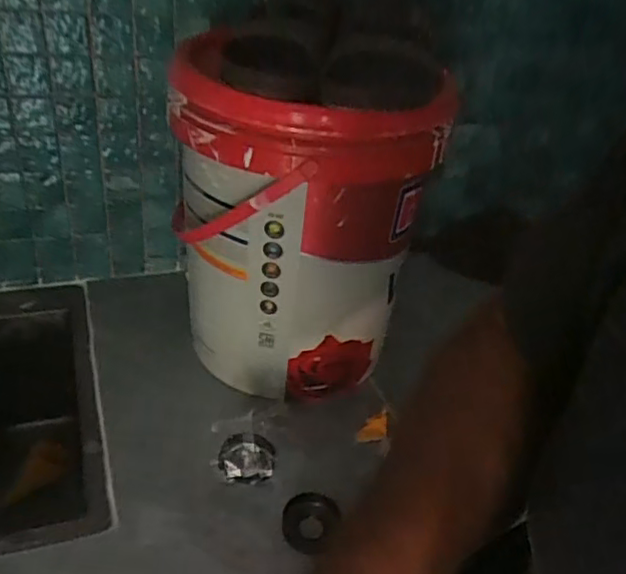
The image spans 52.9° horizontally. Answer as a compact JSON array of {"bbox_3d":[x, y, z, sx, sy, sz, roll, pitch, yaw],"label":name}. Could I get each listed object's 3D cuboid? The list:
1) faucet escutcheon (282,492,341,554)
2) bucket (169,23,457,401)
[{"bbox_3d":[-0.003,0.238,0.642,0.053,0.018,0.063,29,40,29],"label":"faucet escutcheon"},{"bbox_3d":[-0.007,-0.102,0.773,0.272,0.396,0.303,10,34,5],"label":"bucket"}]

